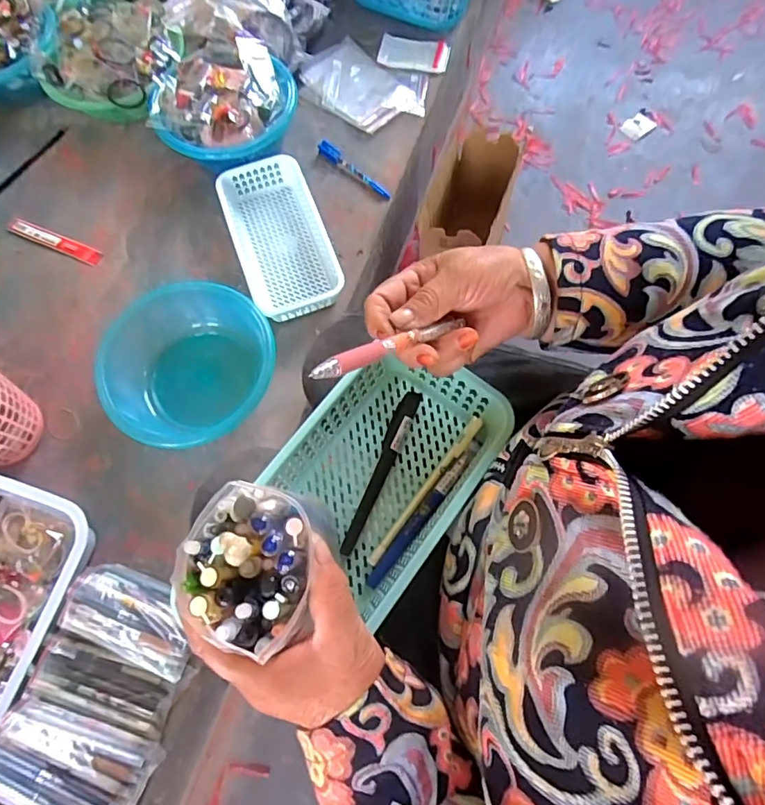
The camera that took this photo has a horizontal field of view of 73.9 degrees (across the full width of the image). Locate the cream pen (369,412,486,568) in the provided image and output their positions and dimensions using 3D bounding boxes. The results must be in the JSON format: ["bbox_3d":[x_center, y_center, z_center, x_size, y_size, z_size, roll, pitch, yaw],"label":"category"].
[{"bbox_3d":[0.036,0.068,0.403,0.009,0.006,0.143,35,76,14],"label":"cream pen"}]

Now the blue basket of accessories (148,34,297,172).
[{"bbox_3d":[-0.255,-0.480,0.826,0.211,0.081,0.235,9,70,7],"label":"blue basket of accessories"}]

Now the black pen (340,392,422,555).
[{"bbox_3d":[-0.001,0.053,0.410,0.016,0.016,0.141,21,73,10],"label":"black pen"}]

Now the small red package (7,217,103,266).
[{"bbox_3d":[-0.519,-0.256,0.803,0.171,0.004,0.027,23,73,10],"label":"small red package"}]

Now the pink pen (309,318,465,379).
[{"bbox_3d":[0.007,-0.033,0.298,0.124,0.007,0.012,-24,67,-43],"label":"pink pen"}]

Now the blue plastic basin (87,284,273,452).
[{"bbox_3d":[-0.251,-0.044,0.676,0.202,0.085,0.220,-1,70,2],"label":"blue plastic basin"}]

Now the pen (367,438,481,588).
[{"bbox_3d":[0.034,0.083,0.394,0.011,0.011,0.137,37,76,14],"label":"pen"}]

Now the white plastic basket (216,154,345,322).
[{"bbox_3d":[-0.151,-0.247,0.764,0.136,0.047,0.267,-21,71,-5],"label":"white plastic basket"}]

